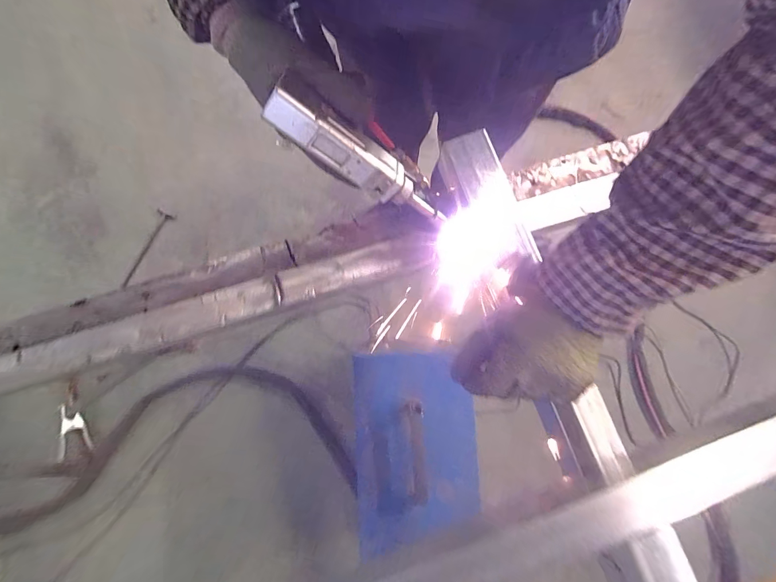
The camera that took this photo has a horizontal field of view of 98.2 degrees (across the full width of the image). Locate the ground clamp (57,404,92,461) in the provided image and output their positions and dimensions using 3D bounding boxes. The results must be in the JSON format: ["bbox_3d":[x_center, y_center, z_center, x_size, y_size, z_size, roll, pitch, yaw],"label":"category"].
[{"bbox_3d":[-0.976,0.430,1.043,0.032,0.073,0.160,-14,84,37],"label":"ground clamp"}]

